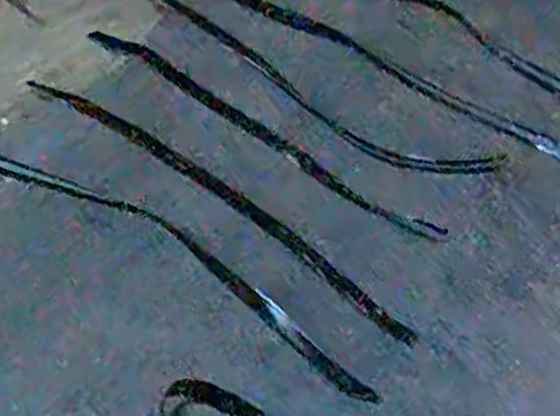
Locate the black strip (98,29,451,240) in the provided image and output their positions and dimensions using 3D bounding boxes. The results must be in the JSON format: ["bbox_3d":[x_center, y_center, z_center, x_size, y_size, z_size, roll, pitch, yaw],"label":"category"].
[{"bbox_3d":[-0.040,-0.099,0.760,0.478,0.018,0.034,34,60,23],"label":"black strip"}]

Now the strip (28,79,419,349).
[{"bbox_3d":[-0.077,-0.025,0.717,0.499,0.035,0.018,34,59,23],"label":"strip"}]

